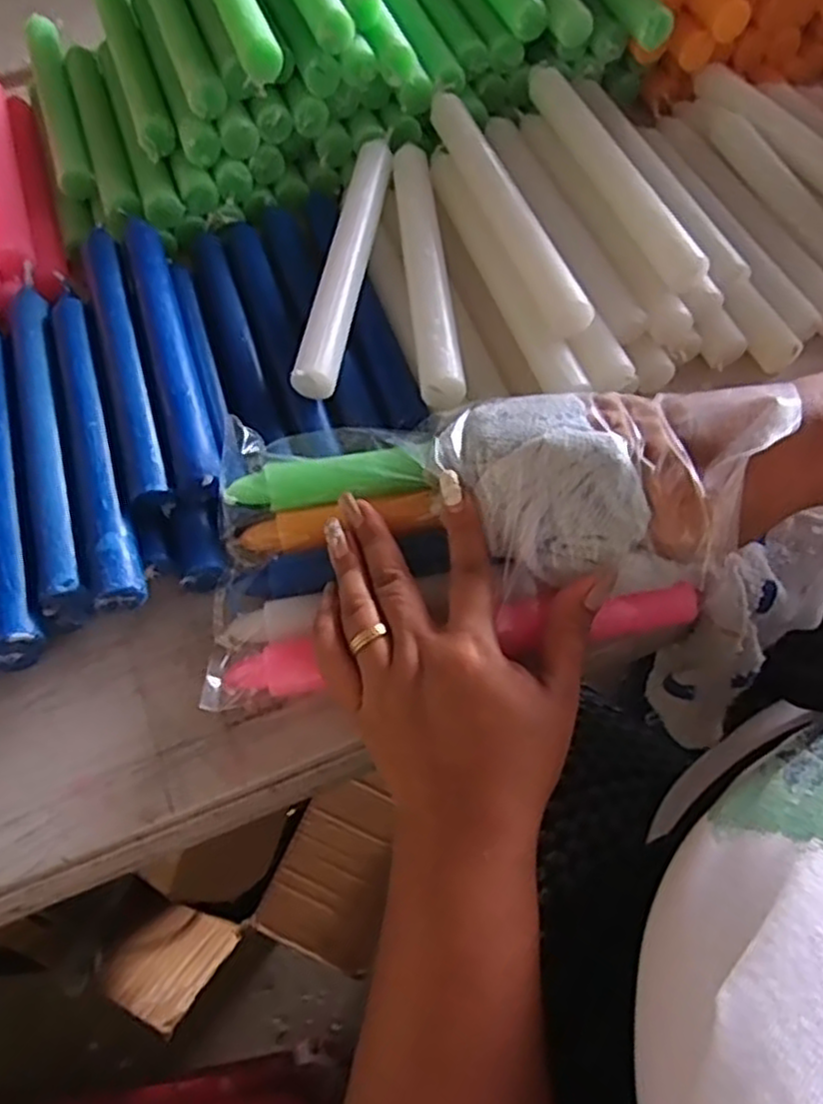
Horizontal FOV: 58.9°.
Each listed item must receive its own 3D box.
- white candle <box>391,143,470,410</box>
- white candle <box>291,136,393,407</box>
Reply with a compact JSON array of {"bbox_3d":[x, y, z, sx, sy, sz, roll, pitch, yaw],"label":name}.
[{"bbox_3d":[0.008,-0.165,0.412,0.023,0.017,0.195,-6,62,0],"label":"white candle"},{"bbox_3d":[-0.034,-0.175,0.421,0.024,0.016,0.206,7,63,6],"label":"white candle"}]

